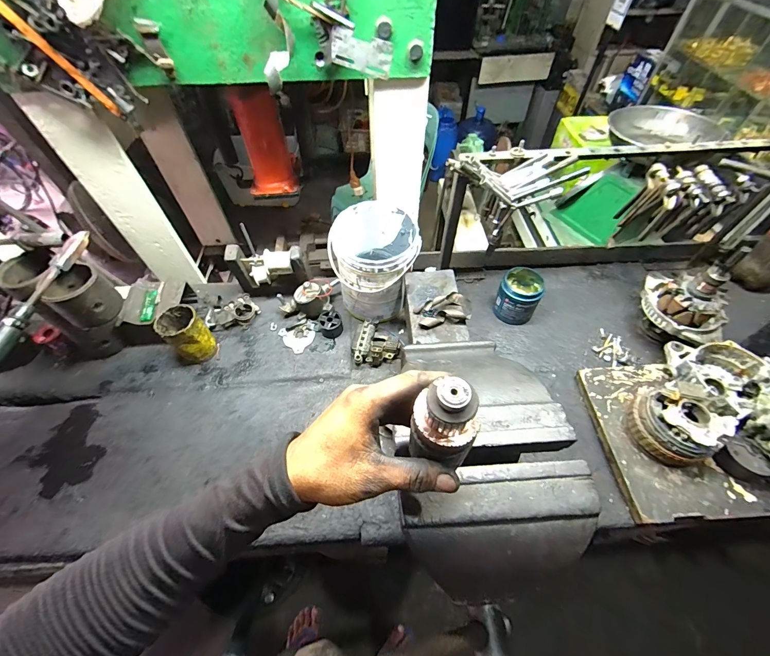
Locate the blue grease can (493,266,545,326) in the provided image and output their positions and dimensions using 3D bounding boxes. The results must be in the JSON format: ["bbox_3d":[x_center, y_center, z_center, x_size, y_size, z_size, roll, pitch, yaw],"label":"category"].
[{"bbox_3d":[0.304,-0.073,0.771,0.094,0.087,0.102,21,58,15],"label":"blue grease can"}]

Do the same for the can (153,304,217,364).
[{"bbox_3d":[-0.412,0.018,0.702,0.076,0.115,0.077,0,55,0],"label":"can"}]

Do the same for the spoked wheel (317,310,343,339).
[{"bbox_3d":[-0.123,-0.012,0.756,0.049,0.034,0.053,0,55,0],"label":"spoked wheel"}]

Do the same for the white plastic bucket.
[{"bbox_3d":[-0.024,-0.139,0.741,0.163,0.191,0.176,0,55,0],"label":"white plastic bucket"}]

